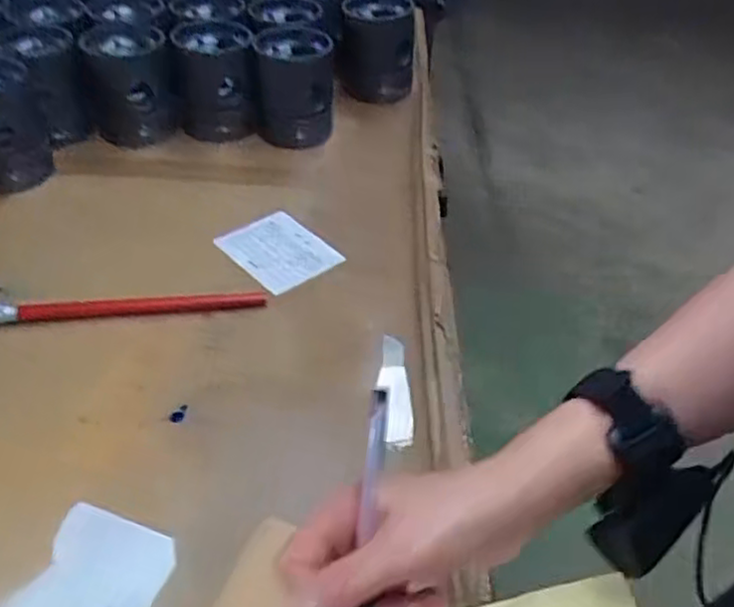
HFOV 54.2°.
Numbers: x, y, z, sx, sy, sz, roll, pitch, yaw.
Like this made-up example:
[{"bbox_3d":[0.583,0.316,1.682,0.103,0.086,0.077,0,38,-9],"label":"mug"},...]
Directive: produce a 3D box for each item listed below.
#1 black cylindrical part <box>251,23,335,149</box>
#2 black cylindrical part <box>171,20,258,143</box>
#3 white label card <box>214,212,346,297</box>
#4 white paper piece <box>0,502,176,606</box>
[{"bbox_3d":[-0.090,-0.266,0.888,0.092,0.115,0.092,-2,41,-7],"label":"black cylindrical part"},{"bbox_3d":[-0.185,-0.266,0.881,0.094,0.108,0.101,-4,41,-10],"label":"black cylindrical part"},{"bbox_3d":[-0.090,-0.054,0.720,0.081,0.008,0.114,-31,52,-28],"label":"white label card"},{"bbox_3d":[-0.172,0.176,0.438,0.080,0.004,0.103,15,43,13],"label":"white paper piece"}]

